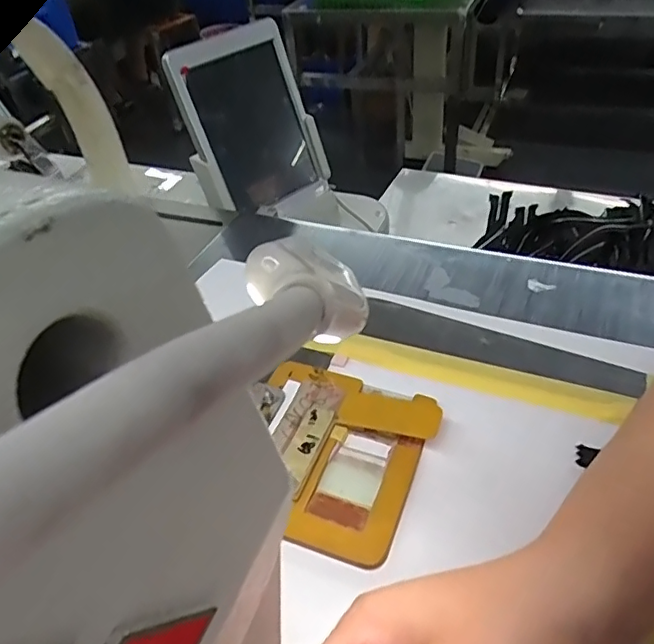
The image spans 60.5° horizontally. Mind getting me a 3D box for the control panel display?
[{"bbox_3d":[-0.084,-0.226,0.650,0.158,0.201,0.025,-34,29,-25],"label":"control panel display"}]

